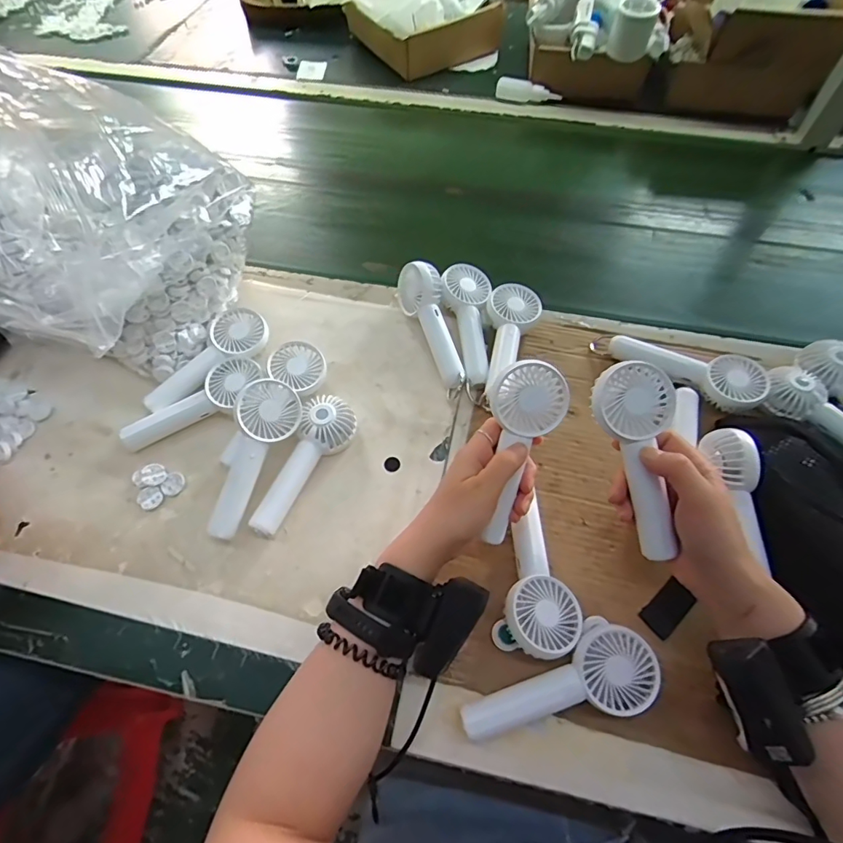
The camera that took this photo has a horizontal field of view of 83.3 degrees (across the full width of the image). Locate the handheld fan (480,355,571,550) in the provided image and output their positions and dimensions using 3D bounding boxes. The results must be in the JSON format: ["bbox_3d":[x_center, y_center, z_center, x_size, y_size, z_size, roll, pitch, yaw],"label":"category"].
[{"bbox_3d":[0.074,0.024,0.373,0.057,0.035,0.141,13,95,7],"label":"handheld fan"}]

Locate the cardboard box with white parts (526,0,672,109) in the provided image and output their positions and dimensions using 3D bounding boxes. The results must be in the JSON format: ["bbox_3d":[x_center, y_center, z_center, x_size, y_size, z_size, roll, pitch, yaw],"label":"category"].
[{"bbox_3d":[0.270,-0.602,0.741,0.211,0.146,0.150,9,61,4],"label":"cardboard box with white parts"}]

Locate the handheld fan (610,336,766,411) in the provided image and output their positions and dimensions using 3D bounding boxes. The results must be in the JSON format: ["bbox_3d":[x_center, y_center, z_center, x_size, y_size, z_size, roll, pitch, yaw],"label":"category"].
[{"bbox_3d":[0.270,-0.057,0.487,0.145,0.042,0.050,31,65,16],"label":"handheld fan"}]

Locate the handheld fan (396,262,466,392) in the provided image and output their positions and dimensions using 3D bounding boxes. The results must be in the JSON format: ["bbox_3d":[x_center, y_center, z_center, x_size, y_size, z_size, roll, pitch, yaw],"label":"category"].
[{"bbox_3d":[0.014,-0.104,0.510,0.039,0.053,0.148,-18,75,-10],"label":"handheld fan"}]

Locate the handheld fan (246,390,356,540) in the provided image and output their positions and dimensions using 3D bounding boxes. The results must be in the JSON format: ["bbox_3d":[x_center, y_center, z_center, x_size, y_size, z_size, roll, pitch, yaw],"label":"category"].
[{"bbox_3d":[-0.113,0.036,0.439,0.047,0.031,0.139,31,65,16],"label":"handheld fan"}]

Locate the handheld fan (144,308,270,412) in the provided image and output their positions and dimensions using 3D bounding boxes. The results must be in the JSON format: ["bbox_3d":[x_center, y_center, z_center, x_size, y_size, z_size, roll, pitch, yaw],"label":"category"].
[{"bbox_3d":[-0.222,-0.063,0.493,0.054,0.031,0.139,39,67,19],"label":"handheld fan"}]

